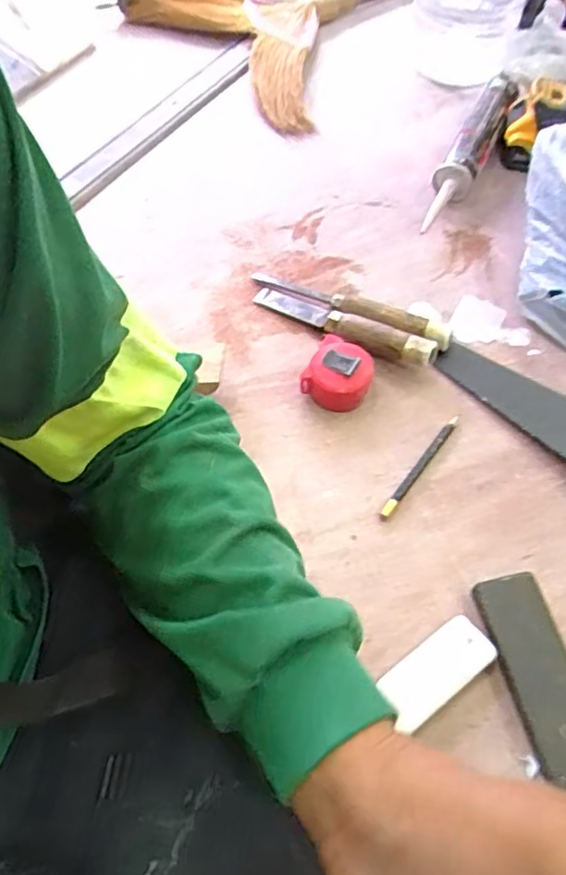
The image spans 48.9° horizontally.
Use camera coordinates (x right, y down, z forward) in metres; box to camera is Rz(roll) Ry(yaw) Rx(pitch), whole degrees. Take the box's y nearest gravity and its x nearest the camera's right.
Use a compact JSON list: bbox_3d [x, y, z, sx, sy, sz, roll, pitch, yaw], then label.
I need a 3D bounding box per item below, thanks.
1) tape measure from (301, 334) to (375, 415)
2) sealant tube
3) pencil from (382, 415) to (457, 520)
[{"bbox_3d":[0.056,-0.062,0.611,0.065,0.042,0.064,26,61,16],"label":"tape measure"},{"bbox_3d":[0.239,-0.366,0.799,0.050,0.050,0.302,23,60,14],"label":"sealant tube"},{"bbox_3d":[0.128,0.026,0.578,0.010,0.006,0.129,33,63,19],"label":"pencil"}]

